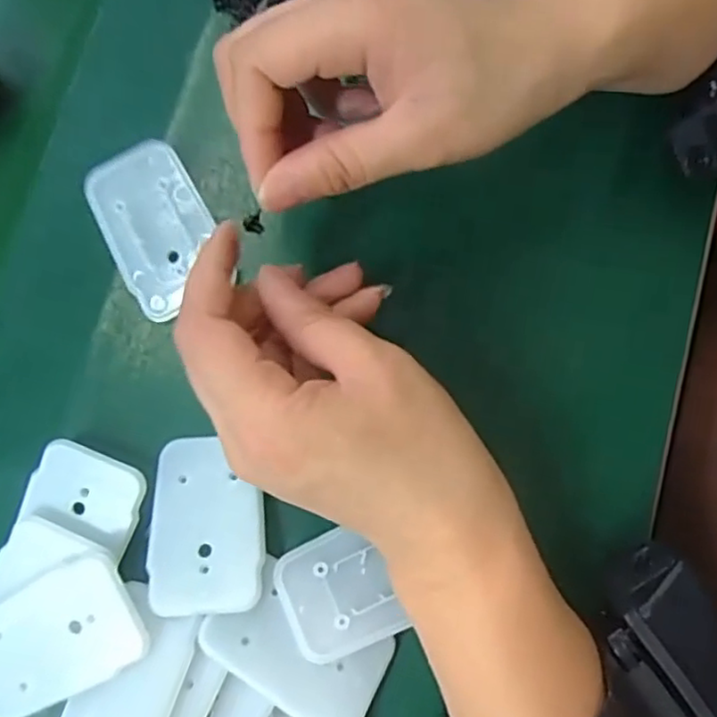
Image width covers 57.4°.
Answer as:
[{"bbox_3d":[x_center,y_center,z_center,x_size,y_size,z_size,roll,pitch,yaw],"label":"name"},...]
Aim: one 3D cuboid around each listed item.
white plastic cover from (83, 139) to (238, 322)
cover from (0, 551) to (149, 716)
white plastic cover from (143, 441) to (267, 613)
[{"bbox_3d":[-0.086,-0.055,0.279,0.044,0.004,0.066,-29,95,1],"label":"white plastic cover"},{"bbox_3d":[-0.114,0.104,0.243,0.064,0.007,0.044,-28,80,-5],"label":"cover"},{"bbox_3d":[-0.060,0.065,0.259,0.044,0.013,0.065,-4,79,-1],"label":"white plastic cover"}]

